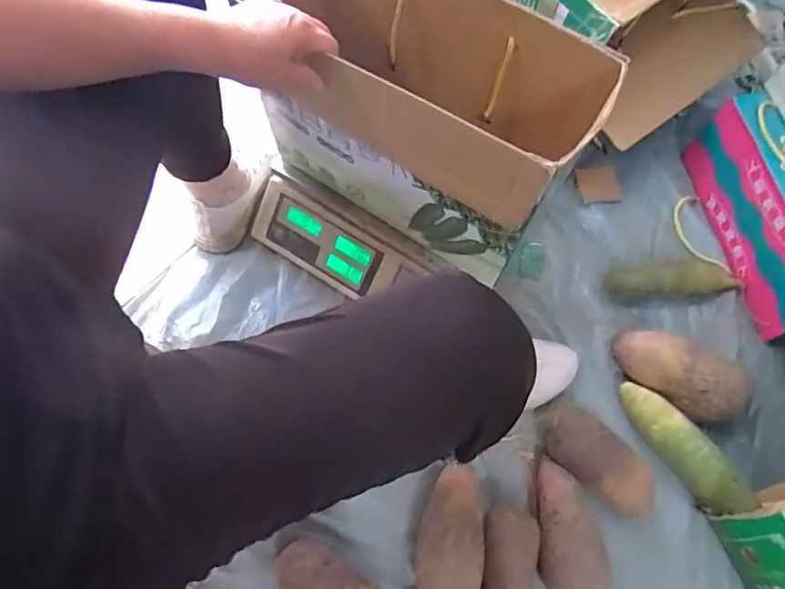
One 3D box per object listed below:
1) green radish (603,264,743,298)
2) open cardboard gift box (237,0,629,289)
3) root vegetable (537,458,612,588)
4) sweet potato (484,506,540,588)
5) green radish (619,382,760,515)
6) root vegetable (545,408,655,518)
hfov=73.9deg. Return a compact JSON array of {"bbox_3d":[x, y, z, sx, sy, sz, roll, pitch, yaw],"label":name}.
[{"bbox_3d":[0.414,-0.021,0.769,0.198,0.052,0.054,0,68,-1],"label":"green radish"},{"bbox_3d":[0.007,-0.209,0.591,0.385,0.238,0.168,35,71,13],"label":"open cardboard gift box"},{"bbox_3d":[0.209,0.288,0.625,0.064,0.078,0.162,5,68,1],"label":"root vegetable"},{"bbox_3d":[0.134,0.332,0.618,0.055,0.065,0.143,9,68,3],"label":"sweet potato"},{"bbox_3d":[0.377,0.198,0.685,0.055,0.054,0.191,-31,71,-13],"label":"green radish"},{"bbox_3d":[0.265,0.212,0.670,0.150,0.065,0.075,37,72,14],"label":"root vegetable"}]

